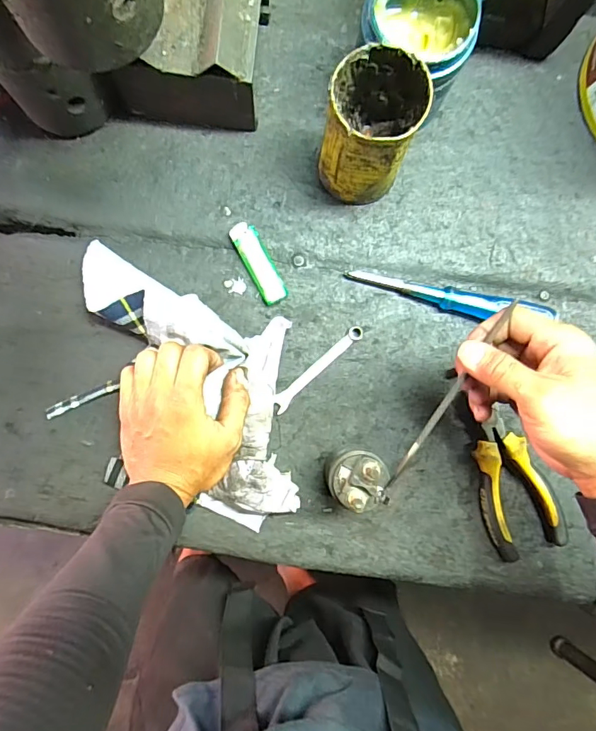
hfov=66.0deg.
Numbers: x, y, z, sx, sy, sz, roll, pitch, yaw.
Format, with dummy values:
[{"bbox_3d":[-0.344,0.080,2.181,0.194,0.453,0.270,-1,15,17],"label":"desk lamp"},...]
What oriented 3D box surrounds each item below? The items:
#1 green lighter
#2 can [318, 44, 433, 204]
[{"bbox_3d":[-0.037,-0.095,0.429,0.025,0.012,0.078,-27,89,-3],"label":"green lighter"},{"bbox_3d":[0.060,-0.194,0.387,0.071,0.112,0.075,0,88,-2],"label":"can"}]

